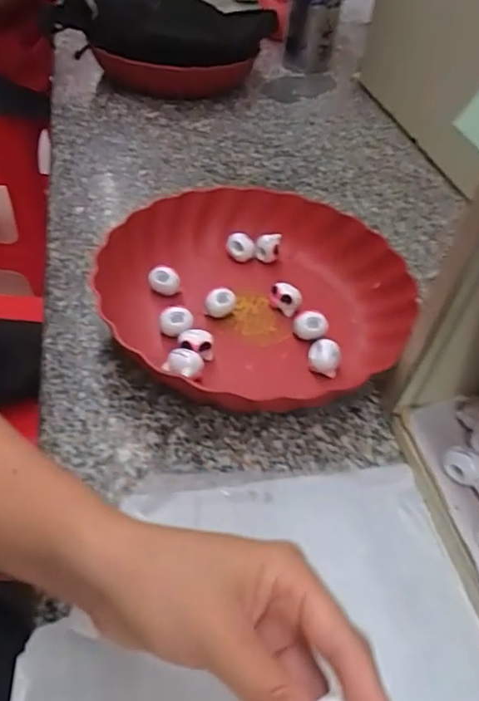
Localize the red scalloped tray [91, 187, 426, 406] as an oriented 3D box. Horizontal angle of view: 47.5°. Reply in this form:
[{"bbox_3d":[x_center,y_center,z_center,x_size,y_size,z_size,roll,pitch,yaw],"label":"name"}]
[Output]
[{"bbox_3d":[0.012,-0.051,0.440,0.220,0.045,0.236,-29,54,-28],"label":"red scalloped tray"}]

